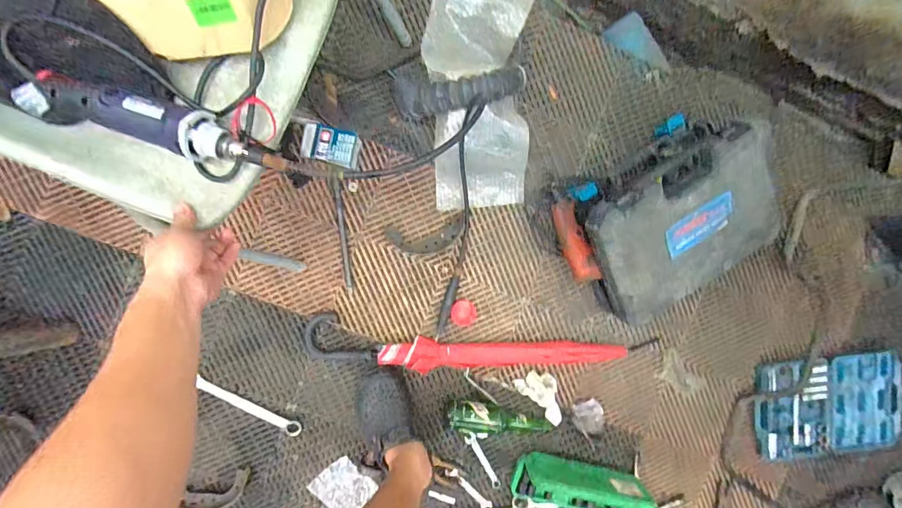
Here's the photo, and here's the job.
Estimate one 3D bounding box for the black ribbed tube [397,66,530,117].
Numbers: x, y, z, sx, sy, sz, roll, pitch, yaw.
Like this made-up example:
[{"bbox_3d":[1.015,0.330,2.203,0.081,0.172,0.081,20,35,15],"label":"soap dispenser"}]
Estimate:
[{"bbox_3d":[0.014,-0.303,0.781,0.241,0.055,0.073,-6,95,9],"label":"black ribbed tube"}]

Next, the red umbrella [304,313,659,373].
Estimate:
[{"bbox_3d":[0.085,0.217,0.949,0.800,0.044,0.112,5,94,-6],"label":"red umbrella"}]

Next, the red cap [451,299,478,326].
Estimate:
[{"bbox_3d":[0.030,0.131,0.947,0.057,0.012,0.058,0,94,-6],"label":"red cap"}]

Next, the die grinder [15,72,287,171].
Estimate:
[{"bbox_3d":[-0.355,-0.156,0.502,0.313,0.065,0.056,15,92,-5],"label":"die grinder"}]

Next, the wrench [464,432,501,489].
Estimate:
[{"bbox_3d":[0.074,0.484,0.991,0.025,0.005,0.150,-27,97,-3],"label":"wrench"}]

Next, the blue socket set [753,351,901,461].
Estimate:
[{"bbox_3d":[0.940,0.375,1.041,0.392,0.037,0.255,-2,95,-6],"label":"blue socket set"}]

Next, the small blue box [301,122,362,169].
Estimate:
[{"bbox_3d":[-0.243,-0.216,0.858,0.106,0.070,0.068,13,93,-7],"label":"small blue box"}]

